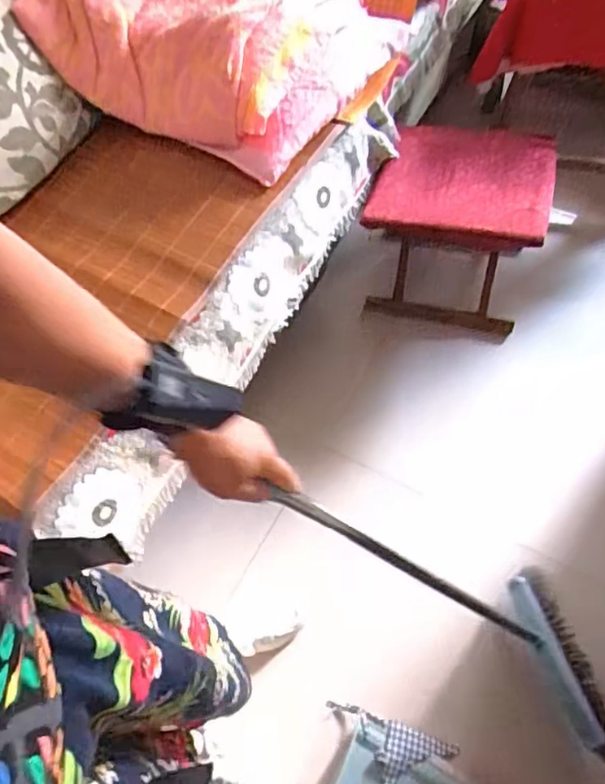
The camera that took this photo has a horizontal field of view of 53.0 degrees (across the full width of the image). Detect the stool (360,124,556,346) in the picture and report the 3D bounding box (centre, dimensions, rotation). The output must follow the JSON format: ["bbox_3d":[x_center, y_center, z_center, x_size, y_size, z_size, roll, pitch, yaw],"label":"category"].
[{"bbox_3d":[0.313,-0.326,1.275,0.327,0.332,0.283,10,65,13],"label":"stool"}]

